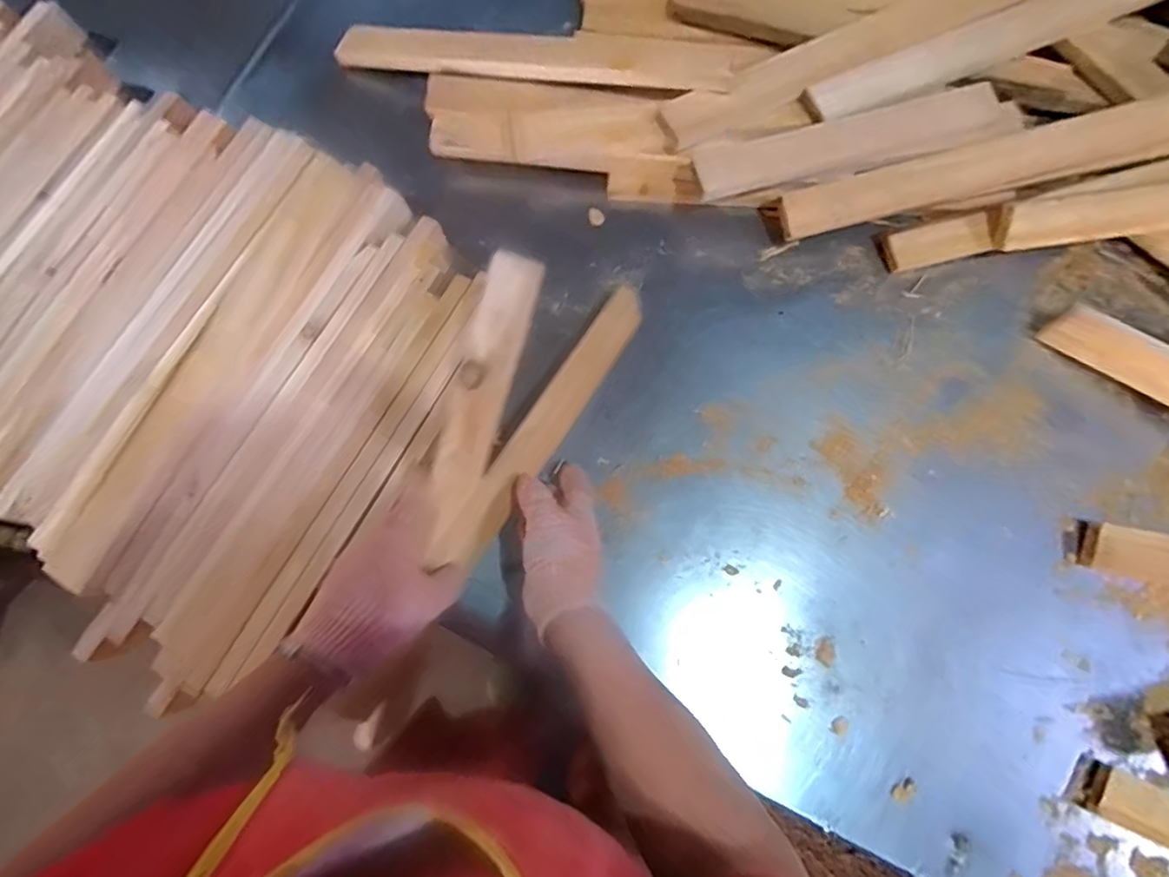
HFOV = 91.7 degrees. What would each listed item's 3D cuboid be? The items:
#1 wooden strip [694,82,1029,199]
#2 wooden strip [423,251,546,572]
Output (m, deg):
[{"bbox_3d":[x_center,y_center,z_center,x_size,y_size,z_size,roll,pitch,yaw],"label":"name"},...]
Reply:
[{"bbox_3d":[0.308,-0.339,0.640,0.381,0.014,0.065,-15,79,-3],"label":"wooden strip"},{"bbox_3d":[-0.090,-0.025,0.495,0.019,0.058,0.261,30,107,41],"label":"wooden strip"}]

